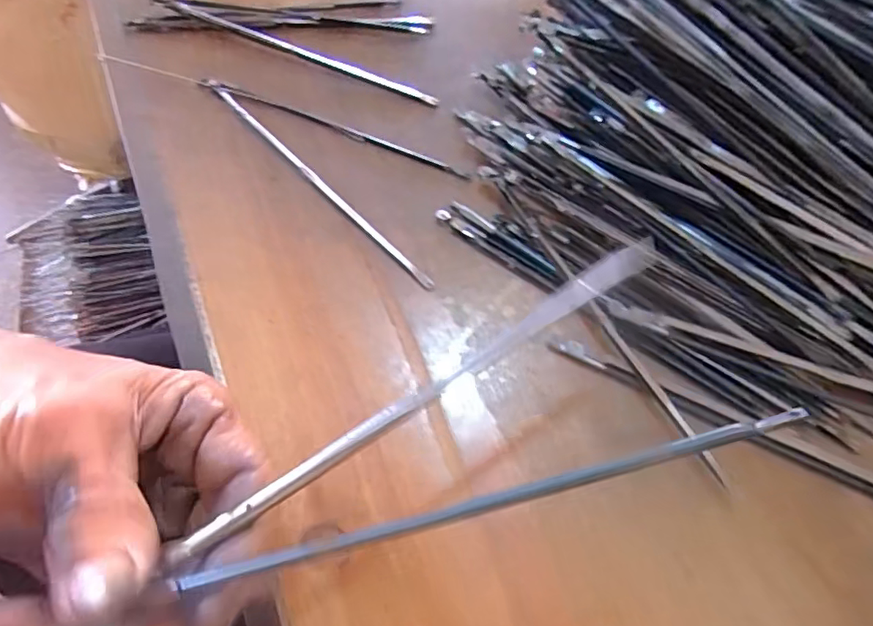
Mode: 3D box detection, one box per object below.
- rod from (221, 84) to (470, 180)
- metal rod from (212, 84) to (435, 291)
[{"bbox_3d":[-0.052,-0.104,0.308,0.151,0.005,0.008,21,68,10],"label":"rod"},{"bbox_3d":[-0.064,-0.071,0.294,0.006,0.006,0.177,-42,72,-16],"label":"metal rod"}]

